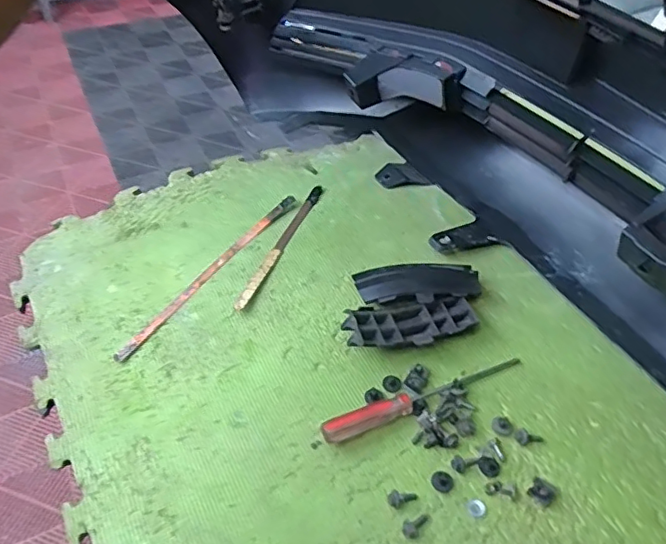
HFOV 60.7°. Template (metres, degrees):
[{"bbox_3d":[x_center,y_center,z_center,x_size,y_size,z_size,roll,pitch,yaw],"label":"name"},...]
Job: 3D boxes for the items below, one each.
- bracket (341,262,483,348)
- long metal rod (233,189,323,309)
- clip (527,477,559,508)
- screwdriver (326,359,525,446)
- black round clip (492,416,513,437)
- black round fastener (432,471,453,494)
[{"bbox_3d":[0.092,0.040,0.657,0.156,0.033,0.106,-2,47,-5],"label":"bracket"},{"bbox_3d":[-0.063,-0.037,0.739,0.016,0.015,0.235,19,49,14],"label":"long metal rod"},{"bbox_3d":[0.192,0.200,0.520,0.023,0.008,0.024,33,54,26],"label":"clip"},{"bbox_3d":[0.096,0.126,0.585,0.227,0.017,0.019,-16,50,-17],"label":"screwdriver"},{"bbox_3d":[0.169,0.153,0.567,0.020,0.004,0.022,1,47,-1],"label":"black round clip"},{"bbox_3d":[0.103,0.196,0.533,0.018,0.004,0.019,1,47,-1],"label":"black round fastener"}]

